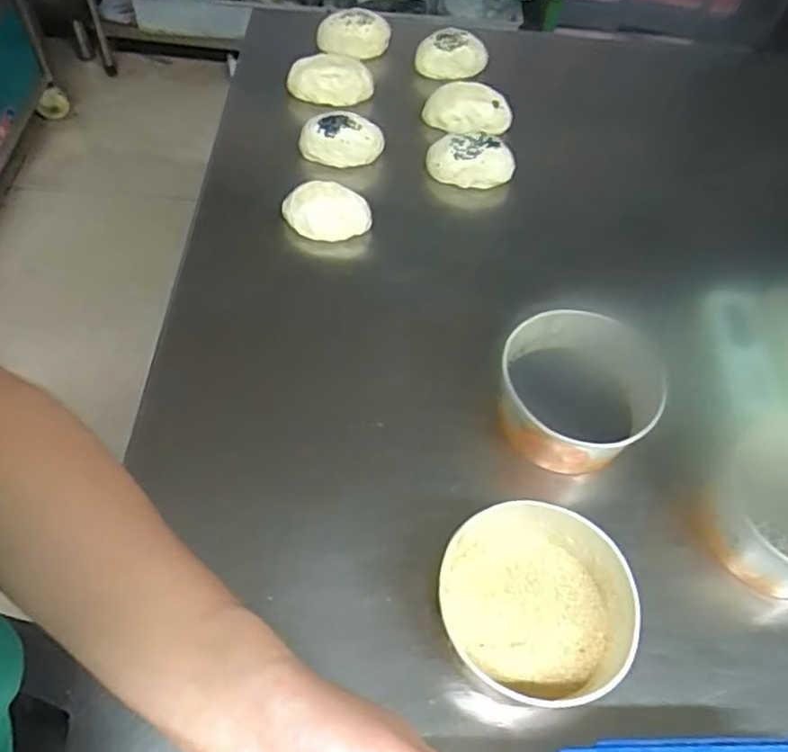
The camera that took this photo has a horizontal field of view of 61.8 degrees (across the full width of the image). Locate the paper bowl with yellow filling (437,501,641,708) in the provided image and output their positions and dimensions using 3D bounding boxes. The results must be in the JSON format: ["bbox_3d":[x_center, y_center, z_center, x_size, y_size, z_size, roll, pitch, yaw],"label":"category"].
[{"bbox_3d":[0.099,0.160,0.463,0.134,0.070,0.113,34,60,16],"label":"paper bowl with yellow filling"}]

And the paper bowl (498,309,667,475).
[{"bbox_3d":[0.153,0.010,0.562,0.125,0.081,0.143,25,58,11],"label":"paper bowl"}]

